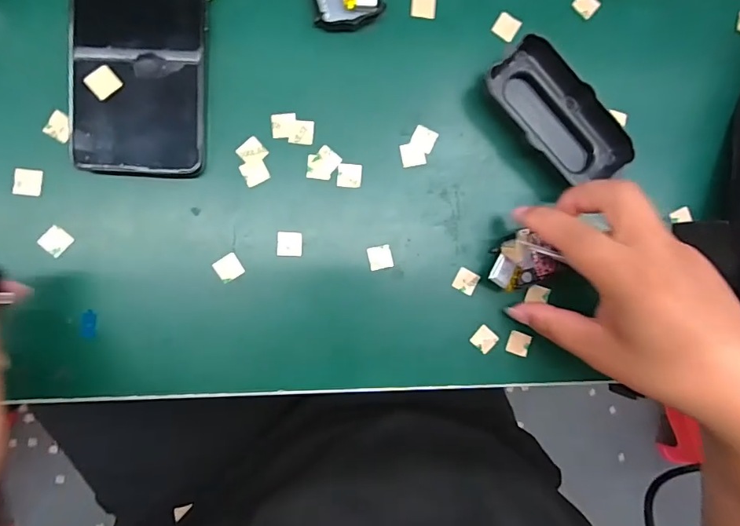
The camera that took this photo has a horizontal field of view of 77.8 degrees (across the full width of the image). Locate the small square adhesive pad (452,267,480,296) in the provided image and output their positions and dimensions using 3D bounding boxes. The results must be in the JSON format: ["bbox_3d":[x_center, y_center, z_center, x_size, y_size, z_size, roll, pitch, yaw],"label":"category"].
[{"bbox_3d":[0.068,0.013,0.319,0.017,0.004,0.016,28,86,-6],"label":"small square adhesive pad"}]

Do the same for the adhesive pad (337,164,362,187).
[{"bbox_3d":[-0.014,-0.059,0.308,0.016,0.004,0.016,4,89,-7],"label":"adhesive pad"}]

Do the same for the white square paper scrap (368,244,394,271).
[{"bbox_3d":[0.007,-0.004,0.311,0.016,0.004,0.016,-10,91,-7],"label":"white square paper scrap"}]

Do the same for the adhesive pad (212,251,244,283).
[{"bbox_3d":[-0.092,0.003,0.299,0.016,0.004,0.016,-33,94,-6],"label":"adhesive pad"}]

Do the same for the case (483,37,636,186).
[{"bbox_3d":[0.131,-0.102,0.315,0.045,0.028,0.106,-45,95,-5],"label":"case"}]

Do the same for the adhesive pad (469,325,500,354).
[{"bbox_3d":[0.080,0.054,0.321,0.016,0.004,0.016,45,85,-5],"label":"adhesive pad"}]

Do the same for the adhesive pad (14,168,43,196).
[{"bbox_3d":[-0.214,-0.051,0.287,0.015,0.004,0.017,3,81,-18],"label":"adhesive pad"}]

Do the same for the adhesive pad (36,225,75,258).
[{"bbox_3d":[-0.197,-0.014,0.287,0.015,0.004,0.016,43,85,-5],"label":"adhesive pad"}]

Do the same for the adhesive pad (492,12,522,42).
[{"bbox_3d":[0.096,-0.166,0.320,0.016,0.004,0.016,33,86,-6],"label":"adhesive pad"}]

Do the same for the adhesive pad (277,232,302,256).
[{"bbox_3d":[-0.053,-0.013,0.304,0.016,0.004,0.016,0,90,-7],"label":"adhesive pad"}]

